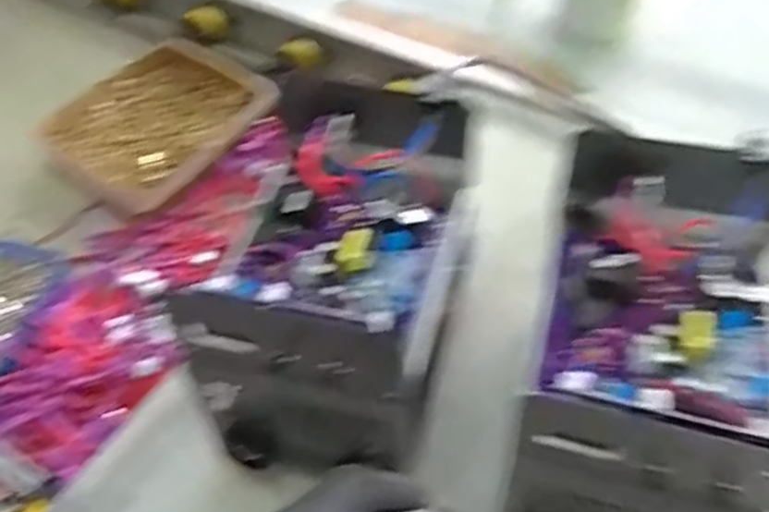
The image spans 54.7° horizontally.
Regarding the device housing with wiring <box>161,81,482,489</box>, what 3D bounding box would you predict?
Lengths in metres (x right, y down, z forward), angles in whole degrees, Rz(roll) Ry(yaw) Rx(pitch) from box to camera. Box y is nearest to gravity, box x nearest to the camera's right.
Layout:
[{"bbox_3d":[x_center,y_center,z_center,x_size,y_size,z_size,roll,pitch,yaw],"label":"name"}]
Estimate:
[{"bbox_3d":[-0.030,0.019,0.526,0.143,0.164,0.221,12,54,13],"label":"device housing with wiring"}]

